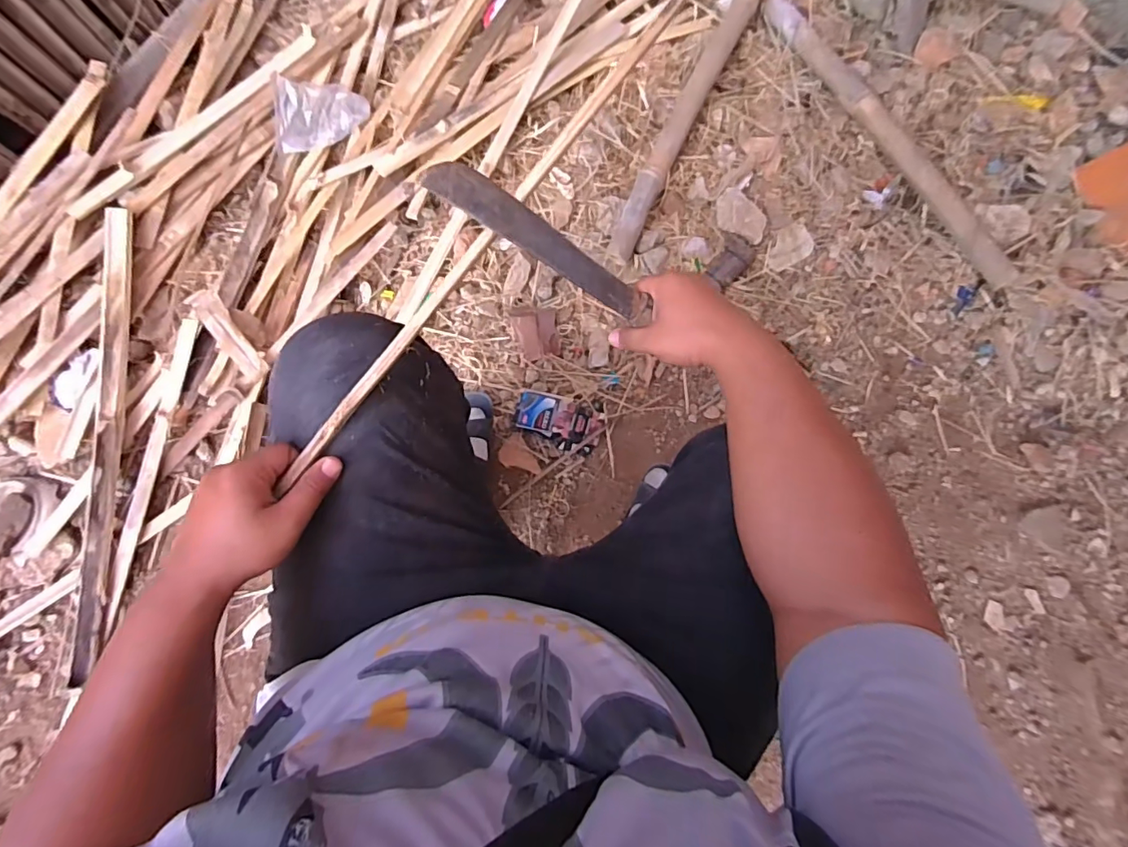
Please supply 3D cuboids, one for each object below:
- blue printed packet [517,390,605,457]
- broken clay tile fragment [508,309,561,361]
[{"bbox_3d":[-0.006,-0.002,0.863,0.140,0.016,0.080,17,76,1],"label":"blue printed packet"},{"bbox_3d":[-0.047,-0.154,0.877,0.078,0.023,0.086,-5,82,-5],"label":"broken clay tile fragment"}]

